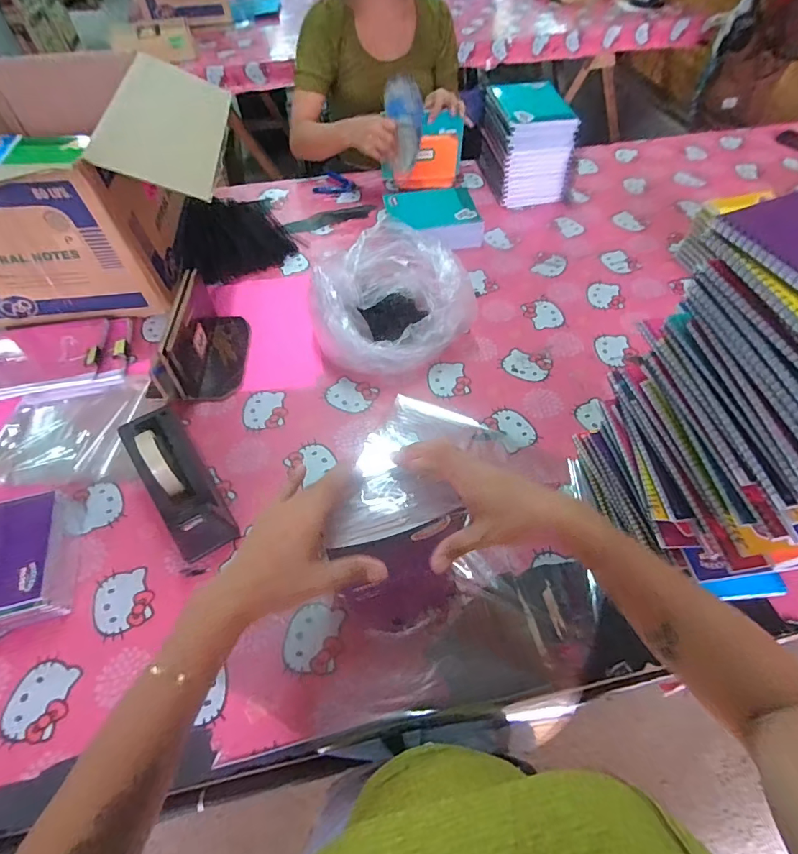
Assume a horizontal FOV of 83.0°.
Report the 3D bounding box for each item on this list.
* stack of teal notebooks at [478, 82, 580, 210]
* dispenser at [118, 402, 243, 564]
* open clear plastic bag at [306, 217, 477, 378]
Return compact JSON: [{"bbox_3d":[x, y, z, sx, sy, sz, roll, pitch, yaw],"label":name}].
[{"bbox_3d":[0.301,-0.674,1.074,0.166,0.193,0.221,-11,57,-7],"label":"stack of teal notebooks"},{"bbox_3d":[-0.301,0.071,0.618,0.076,0.121,0.210,-29,61,-18],"label":"dispenser"},{"bbox_3d":[-0.028,-0.227,0.815,0.257,0.126,0.253,-26,60,-16],"label":"open clear plastic bag"}]

